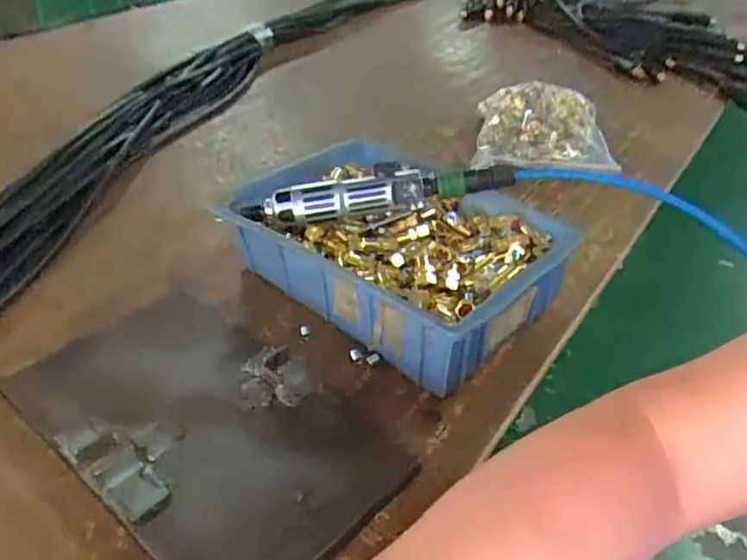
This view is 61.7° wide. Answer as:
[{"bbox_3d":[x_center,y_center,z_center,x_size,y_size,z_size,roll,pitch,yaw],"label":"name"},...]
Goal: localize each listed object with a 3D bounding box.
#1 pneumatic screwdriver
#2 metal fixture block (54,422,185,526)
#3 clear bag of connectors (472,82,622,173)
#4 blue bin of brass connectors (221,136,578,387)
[{"bbox_3d":[0.005,-0.086,0.603,0.251,0.053,0.029,-4,38,-9],"label":"pneumatic screwdriver"},{"bbox_3d":[-0.172,0.120,0.447,0.104,0.019,0.065,30,46,29],"label":"metal fixture block"},{"bbox_3d":[0.238,-0.212,0.880,0.184,0.064,0.209,8,38,7],"label":"clear bag of connectors"},{"bbox_3d":[0.020,-0.035,0.622,0.308,0.088,0.225,29,45,28],"label":"blue bin of brass connectors"}]

